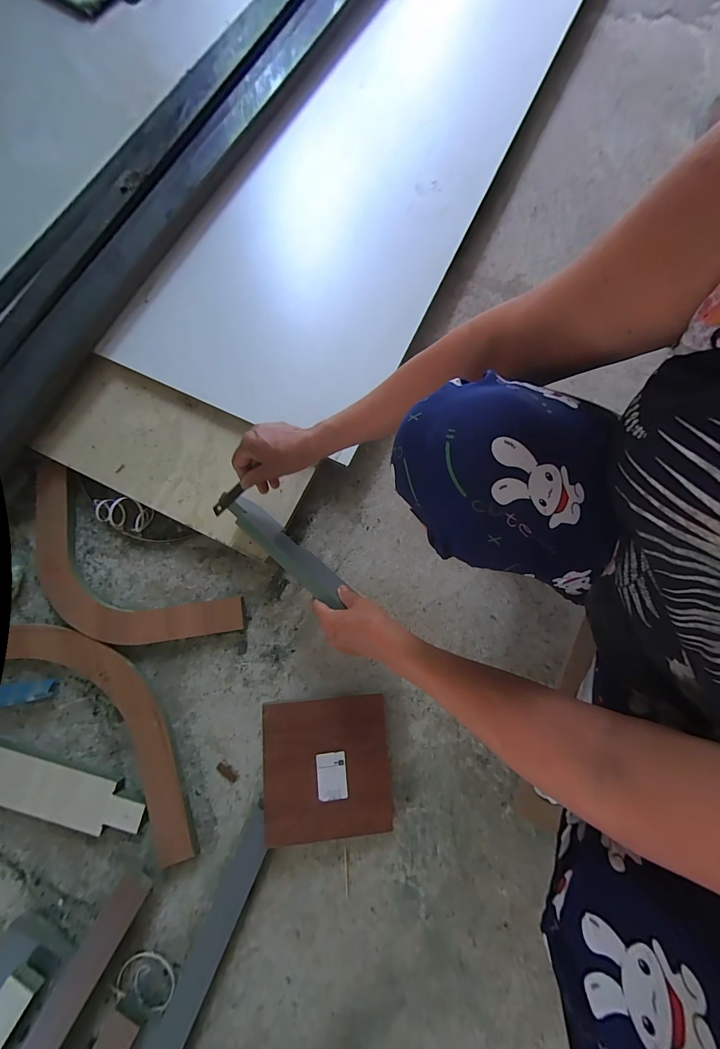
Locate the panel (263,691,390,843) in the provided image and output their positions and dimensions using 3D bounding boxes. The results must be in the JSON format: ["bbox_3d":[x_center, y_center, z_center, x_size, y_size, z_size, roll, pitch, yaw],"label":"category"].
[{"bbox_3d":[-0.047,0.345,0.531,0.176,0.009,0.174,-1,72,-10],"label":"panel"}]

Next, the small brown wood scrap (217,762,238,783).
[{"bbox_3d":[-0.198,0.368,0.549,0.034,0.004,0.013,37,80,6],"label":"small brown wood scrap"}]

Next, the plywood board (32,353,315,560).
[{"bbox_3d":[-0.297,-0.115,0.600,0.418,0.026,0.186,25,79,4],"label":"plywood board"}]

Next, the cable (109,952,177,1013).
[{"bbox_3d":[-0.283,0.609,0.496,0.075,0.011,0.049,27,79,4],"label":"cable"}]

